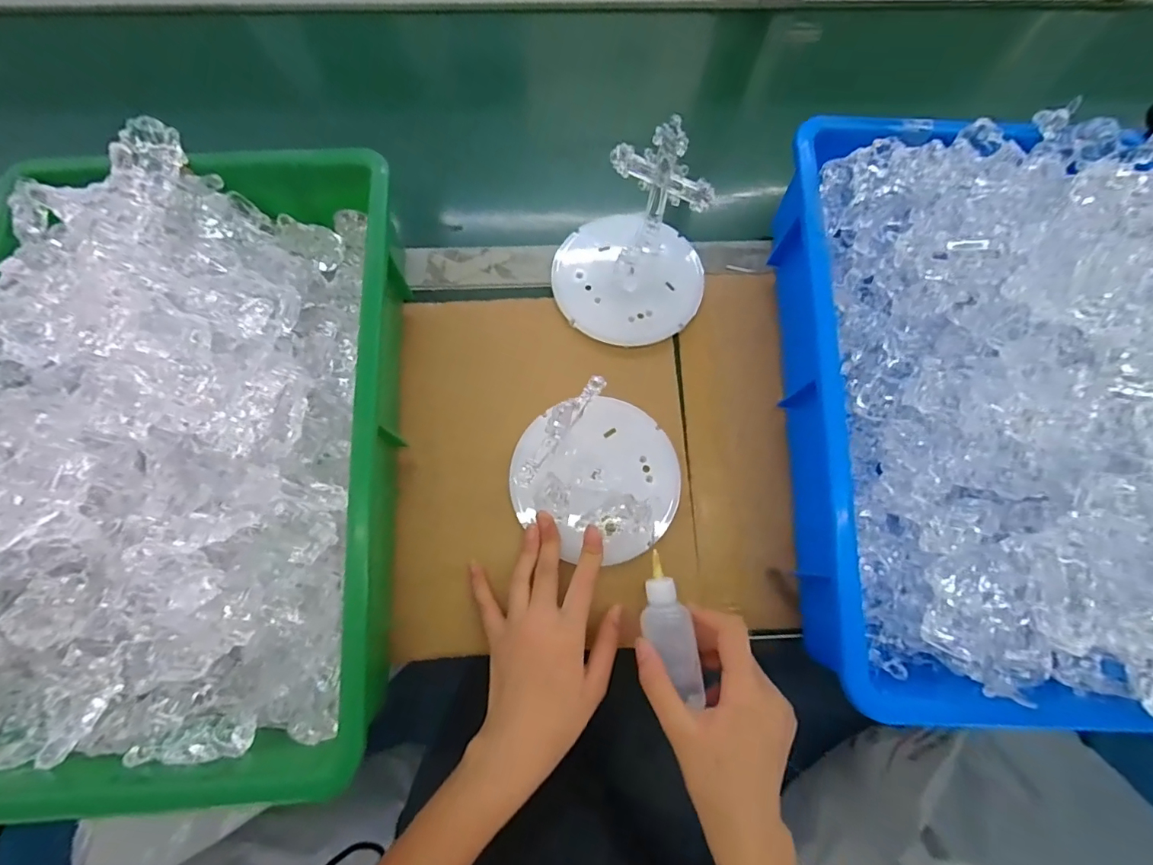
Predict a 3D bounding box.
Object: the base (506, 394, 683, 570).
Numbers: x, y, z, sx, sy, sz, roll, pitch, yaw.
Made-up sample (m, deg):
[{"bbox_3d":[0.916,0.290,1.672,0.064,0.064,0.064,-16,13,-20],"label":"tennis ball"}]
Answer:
[{"bbox_3d":[0.018,0.032,0.385,0.124,0.018,0.121,0,75,-1],"label":"base"}]

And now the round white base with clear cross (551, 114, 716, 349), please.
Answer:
[{"bbox_3d":[0.046,-0.148,0.390,0.124,0.115,0.117,0,75,-1],"label":"round white base with clear cross"}]

